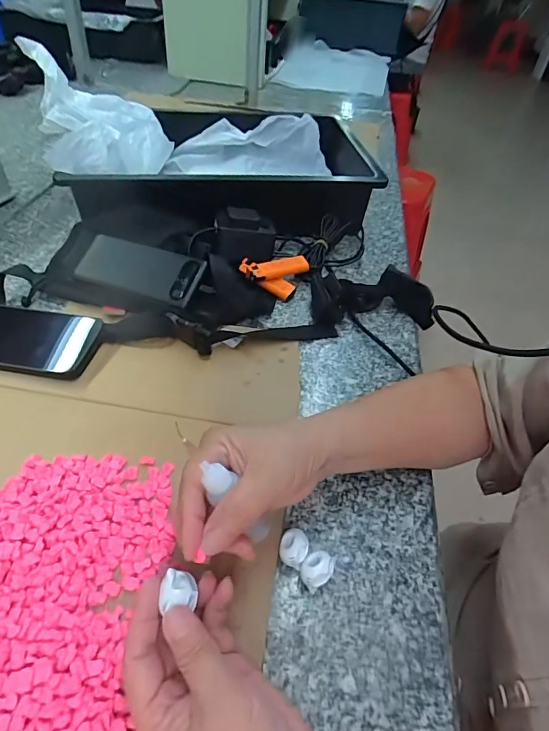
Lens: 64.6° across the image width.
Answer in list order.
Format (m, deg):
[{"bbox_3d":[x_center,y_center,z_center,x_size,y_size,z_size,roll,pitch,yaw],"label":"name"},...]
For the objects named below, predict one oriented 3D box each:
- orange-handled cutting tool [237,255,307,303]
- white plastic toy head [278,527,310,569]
[{"bbox_3d":[0.000,-0.115,0.557,0.088,0.037,0.053,4,45,-2],"label":"orange-handled cutting tool"},{"bbox_3d":[0.014,0.137,0.322,0.020,0.019,0.025,18,46,12],"label":"white plastic toy head"}]

